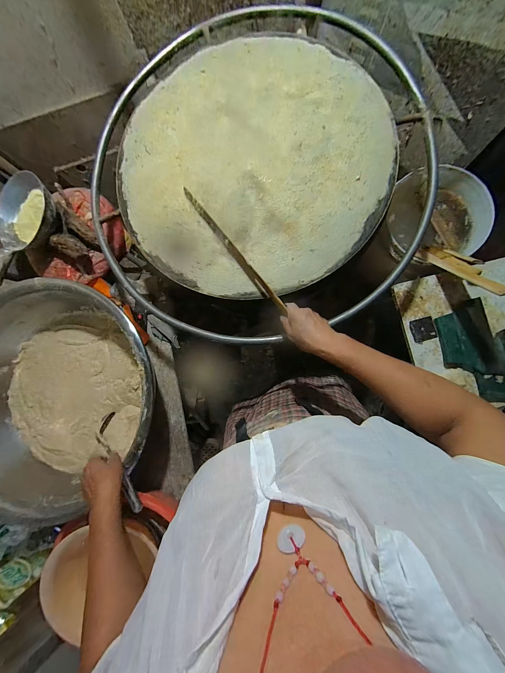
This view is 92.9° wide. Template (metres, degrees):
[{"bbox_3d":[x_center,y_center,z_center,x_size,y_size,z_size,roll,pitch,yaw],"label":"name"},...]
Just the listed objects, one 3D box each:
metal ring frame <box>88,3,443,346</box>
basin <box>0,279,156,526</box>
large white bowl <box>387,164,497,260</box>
[{"bbox_3d":[-0.015,-0.396,0.571,0.848,0.040,0.808,15,87,8],"label":"metal ring frame"},{"bbox_3d":[-0.544,0.145,0.675,0.575,0.159,0.577,-1,85,7],"label":"basin"},{"bbox_3d":[0.527,-0.347,0.702,0.254,0.081,0.259,-1,85,7],"label":"large white bowl"}]

